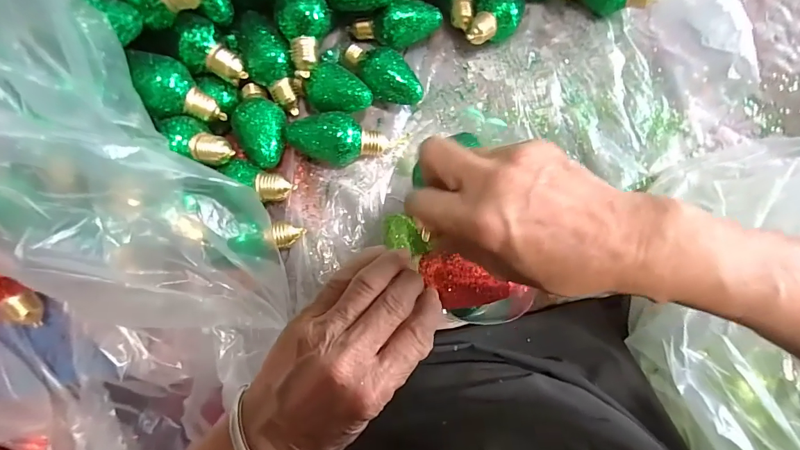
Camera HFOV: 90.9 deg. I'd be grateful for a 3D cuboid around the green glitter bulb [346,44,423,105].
[{"bbox_3d":[-0.016,-0.158,0.421,0.052,0.049,0.087,-43,80,-12],"label":"green glitter bulb"}]

